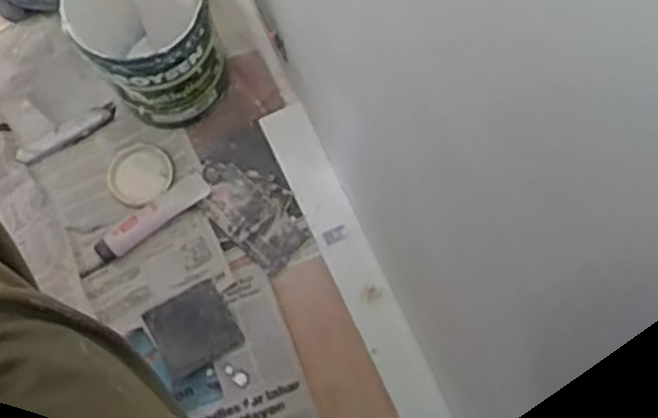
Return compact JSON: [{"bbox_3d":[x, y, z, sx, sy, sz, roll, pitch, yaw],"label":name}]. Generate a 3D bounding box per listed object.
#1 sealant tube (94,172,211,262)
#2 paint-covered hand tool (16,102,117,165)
[{"bbox_3d":[-0.250,0.010,1.005,0.175,0.029,0.038,-37,78,-8],"label":"sealant tube"},{"bbox_3d":[-0.389,-0.111,1.059,0.155,0.017,0.030,-31,77,-6],"label":"paint-covered hand tool"}]

